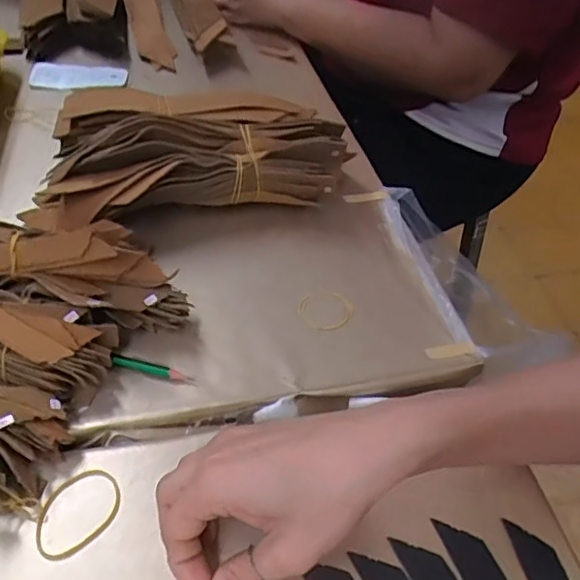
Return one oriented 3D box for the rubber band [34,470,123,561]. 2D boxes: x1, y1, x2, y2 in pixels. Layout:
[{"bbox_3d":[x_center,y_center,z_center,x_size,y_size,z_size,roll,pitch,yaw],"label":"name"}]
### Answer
[{"bbox_3d":[-0.120,0.125,0.322,0.037,0.004,0.052,35,52,25],"label":"rubber band"}]

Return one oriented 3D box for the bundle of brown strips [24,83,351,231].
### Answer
[{"bbox_3d":[-0.083,-0.109,0.493,0.271,0.077,0.096,-9,48,-15],"label":"bundle of brown strips"}]

